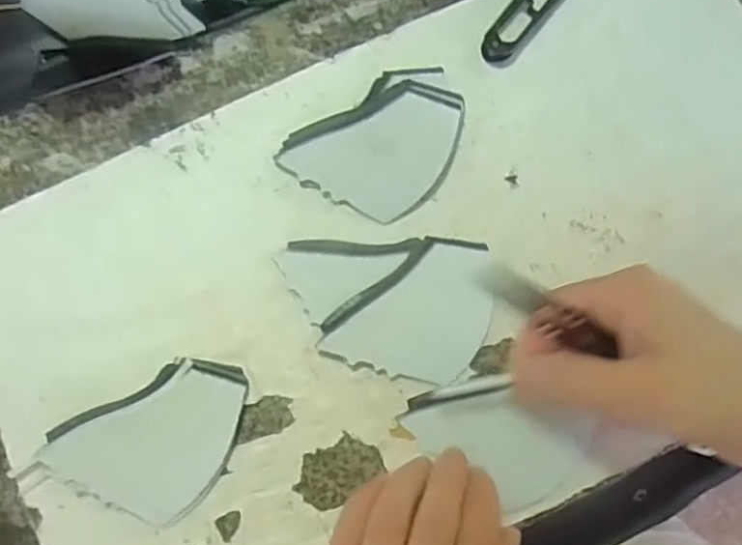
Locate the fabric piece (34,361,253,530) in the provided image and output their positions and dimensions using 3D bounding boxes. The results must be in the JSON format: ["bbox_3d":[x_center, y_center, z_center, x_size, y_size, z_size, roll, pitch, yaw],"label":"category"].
[{"bbox_3d":[-0.100,0.082,0.311,0.093,0.006,0.062,-30,81,-7],"label":"fabric piece"}]

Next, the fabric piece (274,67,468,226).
[{"bbox_3d":[0.008,-0.066,0.345,0.094,0.011,0.068,-36,81,-8],"label":"fabric piece"}]

